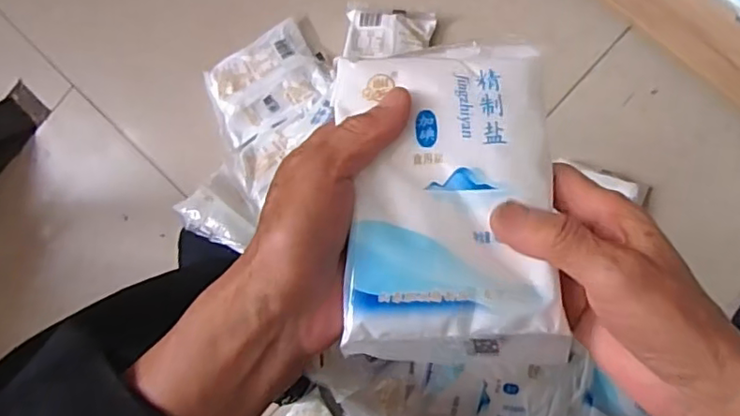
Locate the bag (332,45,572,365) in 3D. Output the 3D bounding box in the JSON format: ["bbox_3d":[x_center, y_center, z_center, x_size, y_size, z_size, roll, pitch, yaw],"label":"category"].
[{"bbox_3d":[0.041,-0.007,0.308,0.108,0.028,0.162,-3,79,-6],"label":"bag"}]

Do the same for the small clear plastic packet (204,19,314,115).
[{"bbox_3d":[-0.148,-0.189,0.792,0.140,0.025,0.058,-35,82,6],"label":"small clear plastic packet"}]

